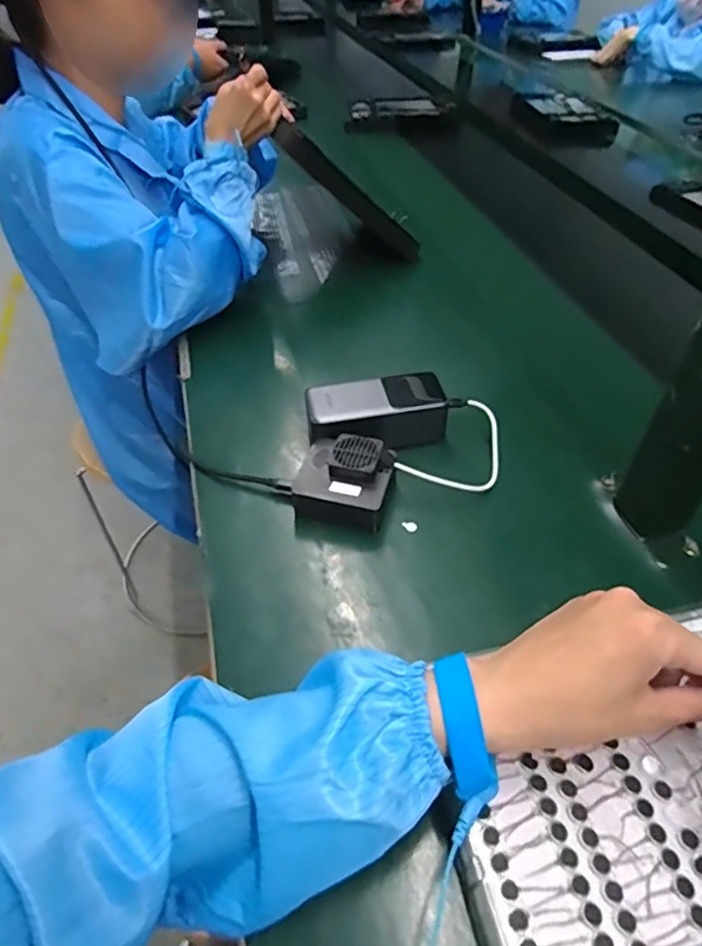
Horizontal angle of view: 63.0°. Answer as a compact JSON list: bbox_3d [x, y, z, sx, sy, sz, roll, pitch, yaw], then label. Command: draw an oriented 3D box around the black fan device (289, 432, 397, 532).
[{"bbox_3d":[-0.004,0.006,0.496,0.087,0.049,0.071,17,49,16],"label":"black fan device"}]

